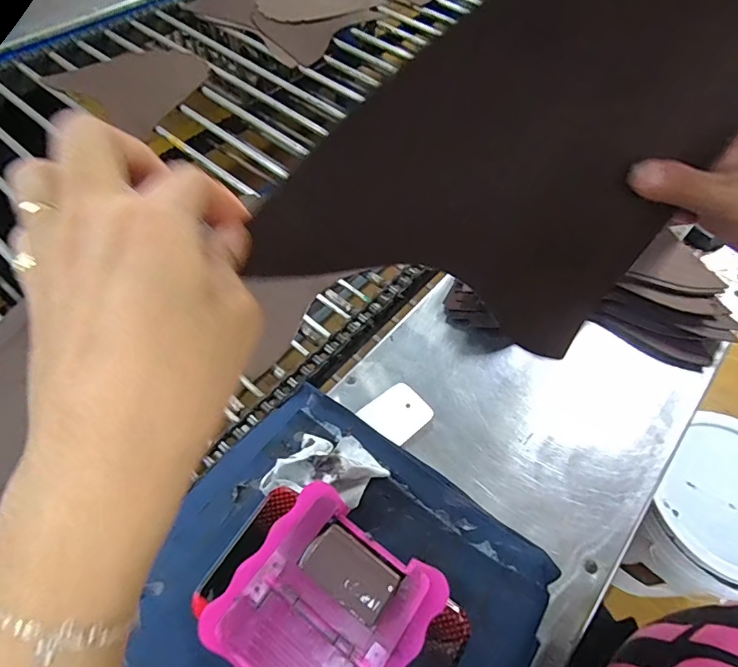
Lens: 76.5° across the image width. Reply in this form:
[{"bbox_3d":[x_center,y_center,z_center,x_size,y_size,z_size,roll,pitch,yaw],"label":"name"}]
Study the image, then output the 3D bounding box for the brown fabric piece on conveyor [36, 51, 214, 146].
[{"bbox_3d":[-0.404,-0.448,0.818,0.220,0.015,0.189,29,72,11],"label":"brown fabric piece on conveyor"}]

